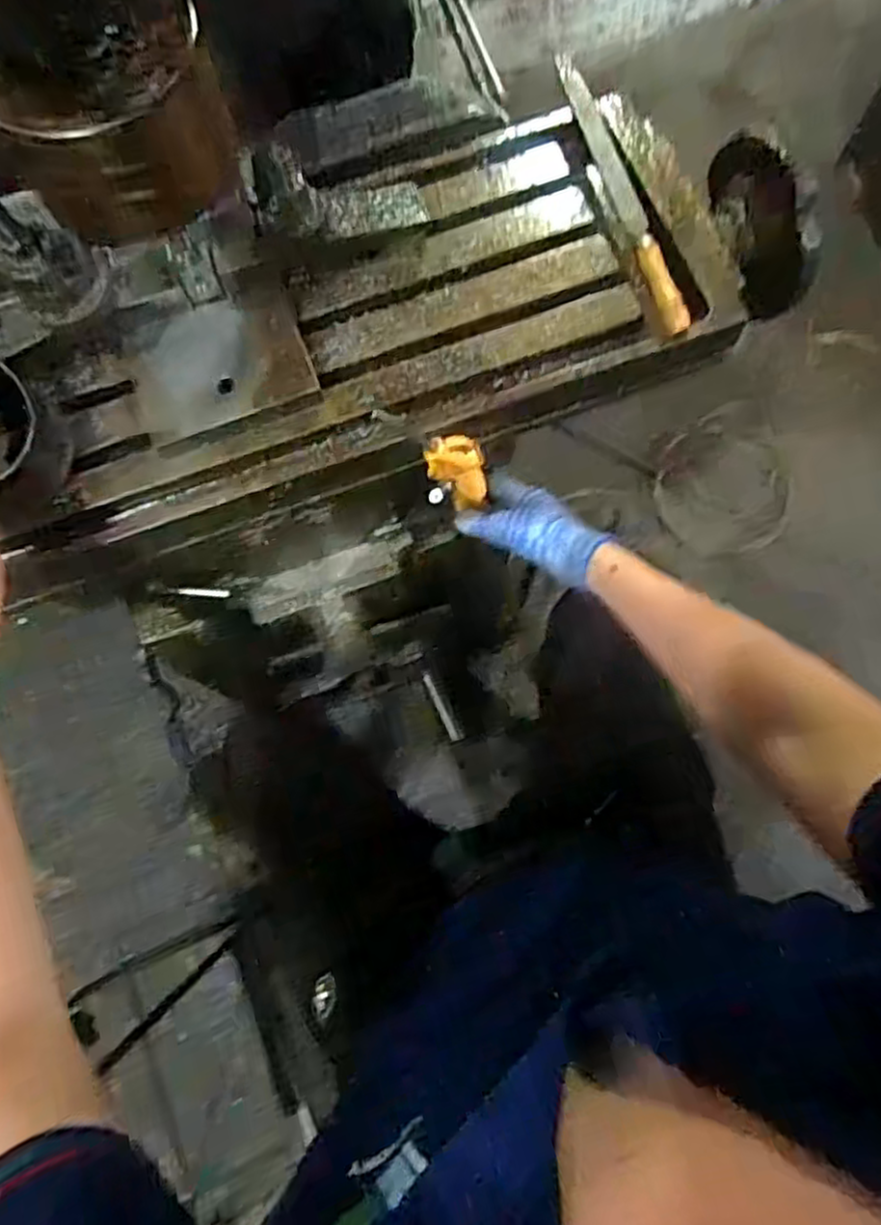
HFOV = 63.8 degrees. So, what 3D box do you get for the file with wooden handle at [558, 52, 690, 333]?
[{"bbox_3d":[0.144,-0.348,0.572,0.023,0.027,0.290,-16,77,-3],"label":"file with wooden handle"}]

